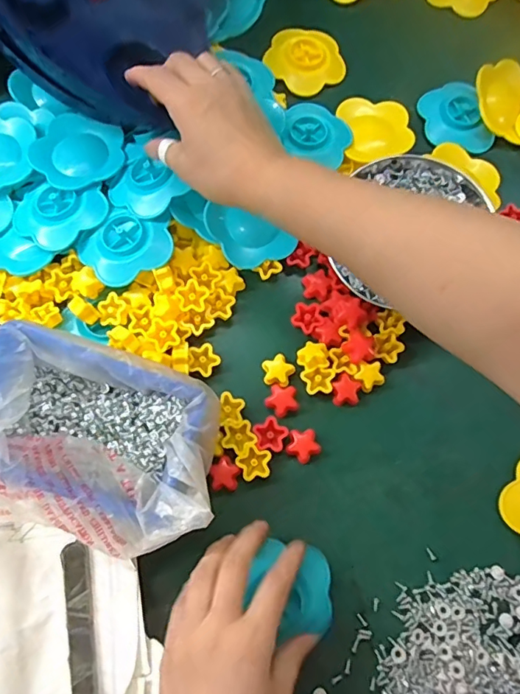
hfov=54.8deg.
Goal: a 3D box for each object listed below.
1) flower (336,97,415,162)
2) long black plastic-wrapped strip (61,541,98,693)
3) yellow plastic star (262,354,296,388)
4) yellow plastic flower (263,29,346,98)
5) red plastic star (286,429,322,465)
[{"bbox_3d":[0.106,-0.203,0.469,0.062,0.016,0.071,-12,76,-3],"label":"flower"},{"bbox_3d":[-0.118,0.238,0.337,0.018,0.006,0.199,-8,74,-11],"label":"long black plastic-wrapped strip"},{"bbox_3d":[0.015,0.020,0.412,0.025,0.006,0.026,-42,80,-10],"label":"yellow plastic star"},{"bbox_3d":[0.044,-0.278,0.488,0.076,0.010,0.069,-5,76,-2],"label":"yellow plastic flower"},{"bbox_3d":[0.034,0.077,0.397,0.026,0.012,0.026,-39,79,-10],"label":"red plastic star"}]

